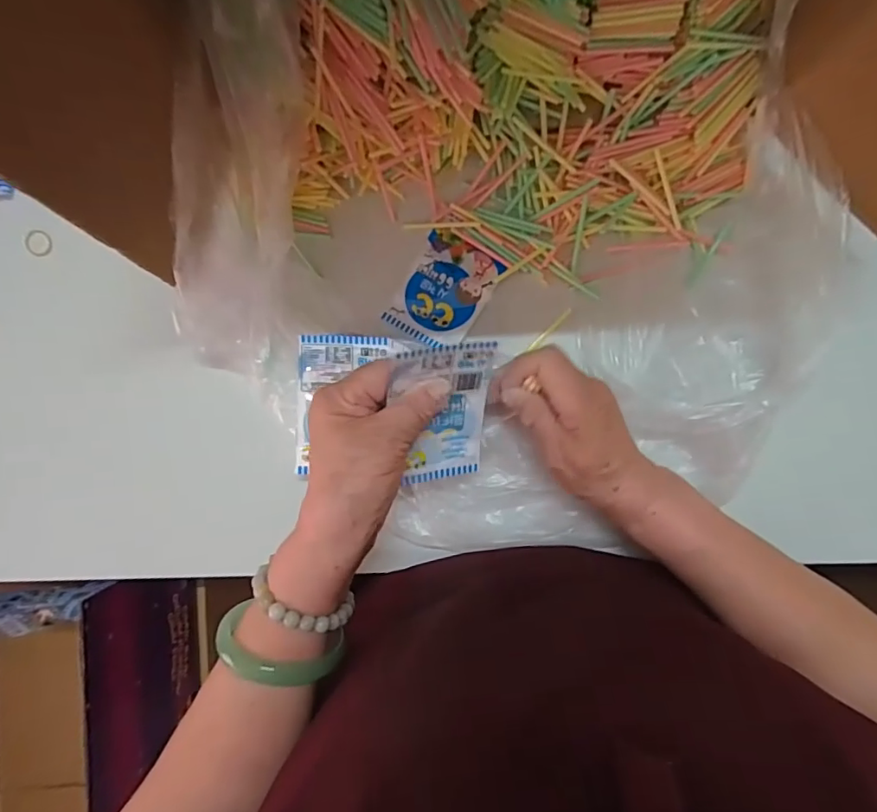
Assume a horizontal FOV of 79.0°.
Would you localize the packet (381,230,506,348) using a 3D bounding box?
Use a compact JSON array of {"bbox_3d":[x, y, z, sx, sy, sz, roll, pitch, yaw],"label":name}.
[{"bbox_3d":[0.004,-0.090,0.412,0.064,0.009,0.085,31,90,2],"label":"packet"}]

